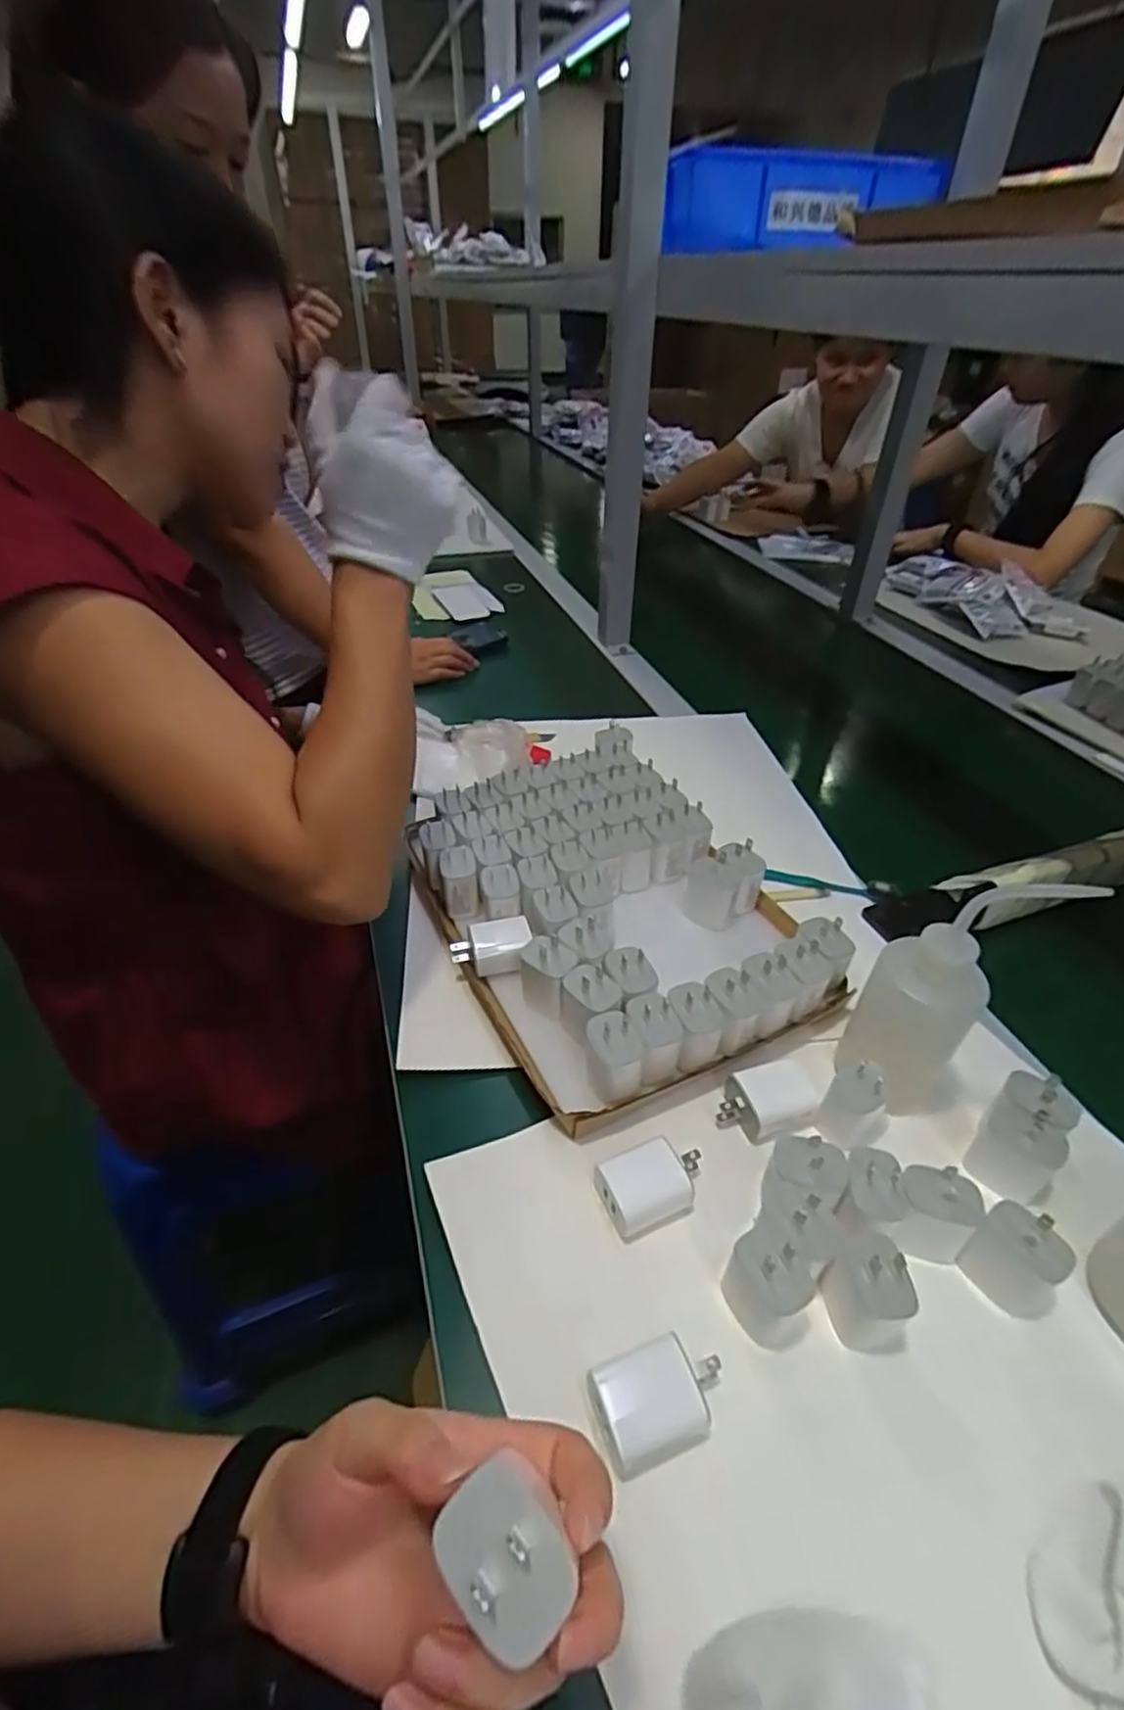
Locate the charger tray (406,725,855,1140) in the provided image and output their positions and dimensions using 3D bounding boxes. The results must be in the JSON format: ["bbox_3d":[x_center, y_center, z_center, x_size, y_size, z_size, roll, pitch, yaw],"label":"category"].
[{"bbox_3d":[0.031,0.035,0.593,0.253,0.066,0.340,-19,42,-24],"label":"charger tray"}]

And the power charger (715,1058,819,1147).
[{"bbox_3d":[0.135,0.164,0.469,0.062,0.023,0.044,-12,51,-1],"label":"power charger"}]

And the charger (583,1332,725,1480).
[{"bbox_3d":[0.046,0.263,0.340,0.060,0.026,0.042,-13,42,-16],"label":"charger"}]

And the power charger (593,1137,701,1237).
[{"bbox_3d":[0.055,0.198,0.425,0.063,0.027,0.037,-16,42,-19],"label":"power charger"}]

